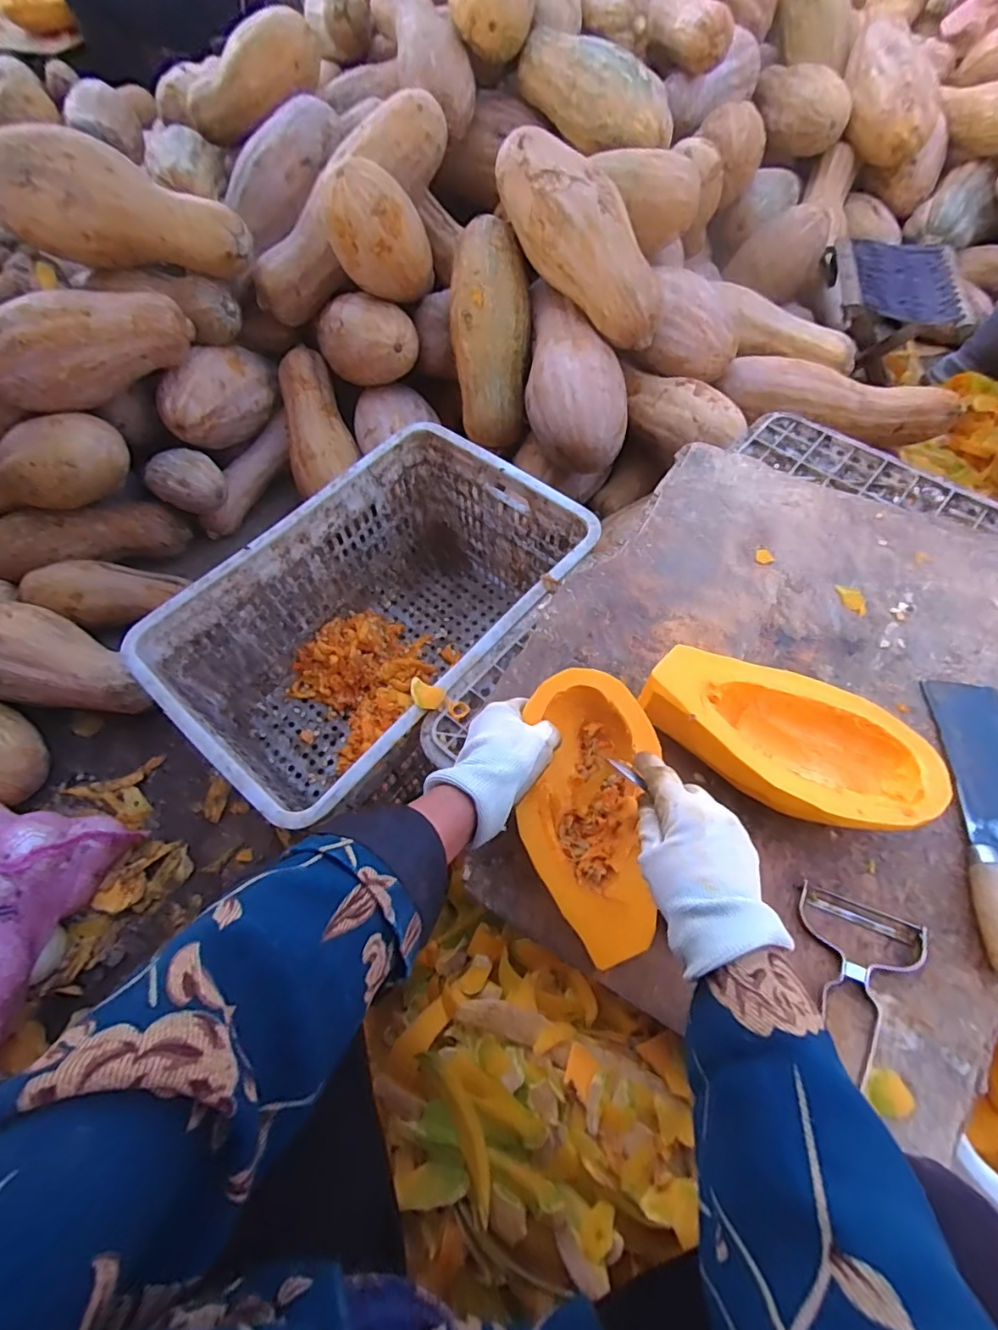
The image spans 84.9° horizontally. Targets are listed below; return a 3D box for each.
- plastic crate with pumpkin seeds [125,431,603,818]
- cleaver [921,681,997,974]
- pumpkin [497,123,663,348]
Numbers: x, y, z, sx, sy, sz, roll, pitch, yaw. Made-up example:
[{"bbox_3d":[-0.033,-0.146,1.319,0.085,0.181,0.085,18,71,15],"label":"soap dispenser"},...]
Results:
[{"bbox_3d":[-0.147,-0.031,0.784,0.342,0.284,0.514,36,69,20],"label":"plastic crate with pumpkin seeds"},{"bbox_3d":[0.441,0.127,0.467,0.084,0.034,0.253,9,62,7],"label":"cleaver"},{"bbox_3d":[0.127,-0.642,0.828,0.113,0.108,0.343,-43,99,-18],"label":"pumpkin"}]

